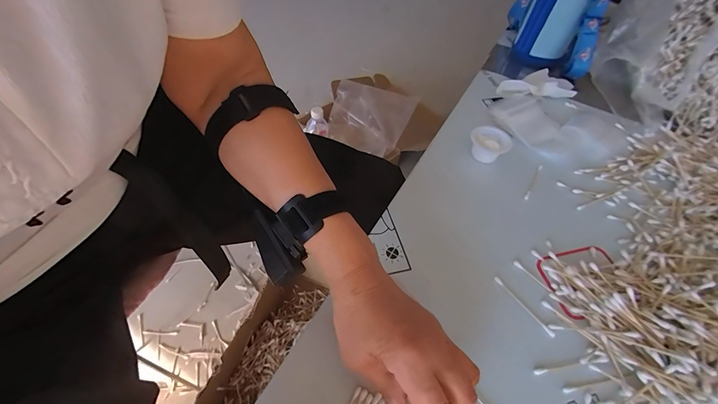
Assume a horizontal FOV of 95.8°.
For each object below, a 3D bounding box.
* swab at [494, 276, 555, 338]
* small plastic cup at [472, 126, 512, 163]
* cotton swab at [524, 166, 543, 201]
[{"bbox_3d":[0.165,0.104,0.326,0.006,0.004,0.072,-30,59,-20],"label":"swab"},{"bbox_3d":[0.180,-0.081,0.447,0.046,0.032,0.046,2,53,-3],"label":"small plastic cup"},{"bbox_3d":[0.232,-0.026,0.431,0.006,0.004,0.068,29,59,19],"label":"cotton swab"}]

